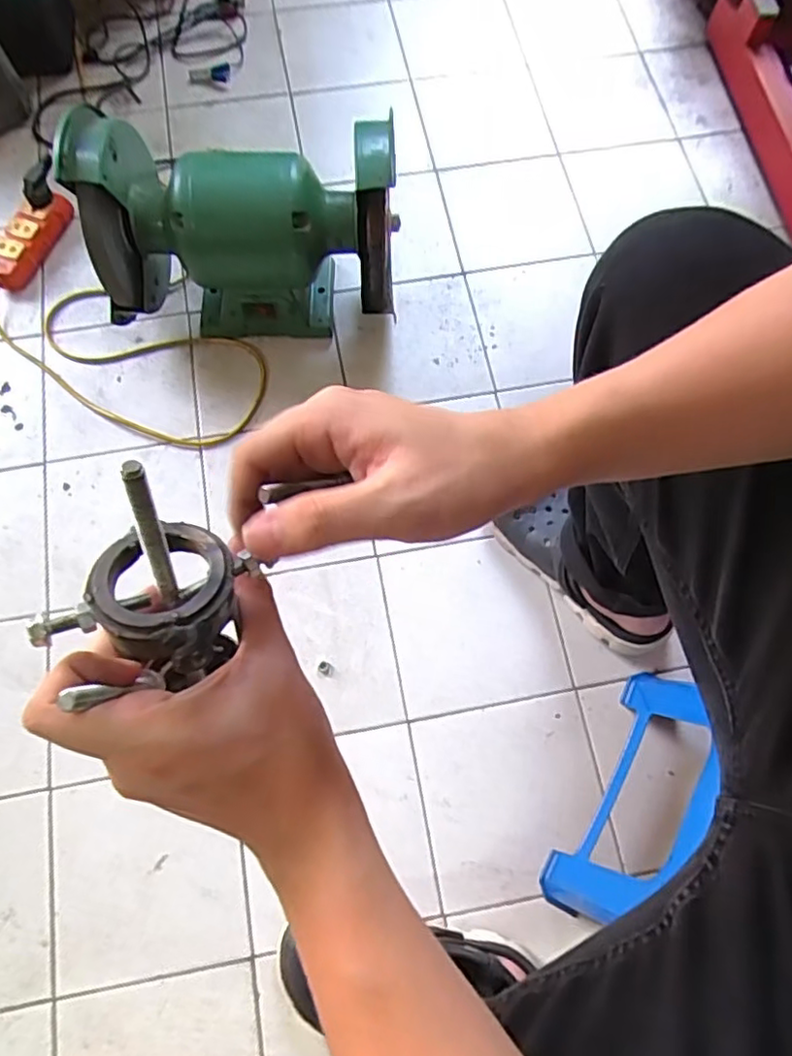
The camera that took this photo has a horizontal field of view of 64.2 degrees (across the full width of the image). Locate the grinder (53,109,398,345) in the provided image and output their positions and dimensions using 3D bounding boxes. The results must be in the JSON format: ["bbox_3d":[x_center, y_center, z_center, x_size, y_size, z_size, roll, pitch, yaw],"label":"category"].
[{"bbox_3d":[-0.181,-0.357,0.781,0.354,0.230,0.174,0,72,0],"label":"grinder"}]

